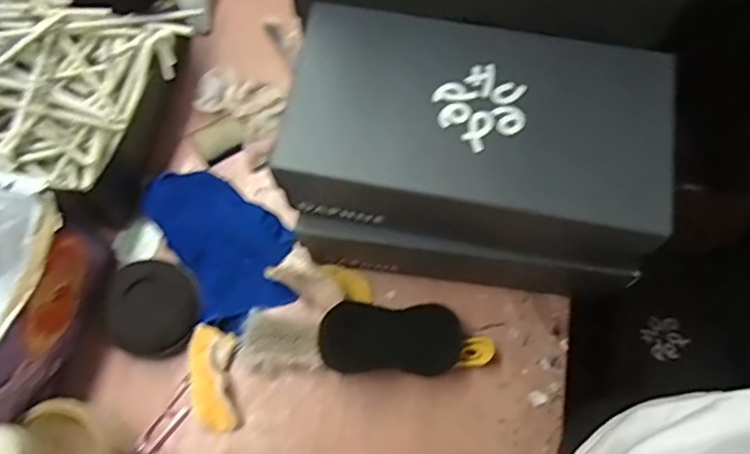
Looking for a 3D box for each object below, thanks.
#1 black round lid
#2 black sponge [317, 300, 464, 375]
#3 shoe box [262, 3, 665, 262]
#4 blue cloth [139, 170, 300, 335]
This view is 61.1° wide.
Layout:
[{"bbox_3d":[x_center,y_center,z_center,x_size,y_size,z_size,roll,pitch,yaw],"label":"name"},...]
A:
[{"bbox_3d":[-0.212,0.076,0.598,0.083,0.023,0.087,0,69,-1],"label":"black round lid"},{"bbox_3d":[0.016,0.102,0.575,0.129,0.010,0.065,3,105,-11],"label":"black sponge"},{"bbox_3d":[0.078,-0.075,0.522,0.290,0.092,0.157,12,70,3],"label":"shoe box"},{"bbox_3d":[-0.147,0.011,0.631,0.106,0.025,0.169,-30,73,-12],"label":"blue cloth"}]

